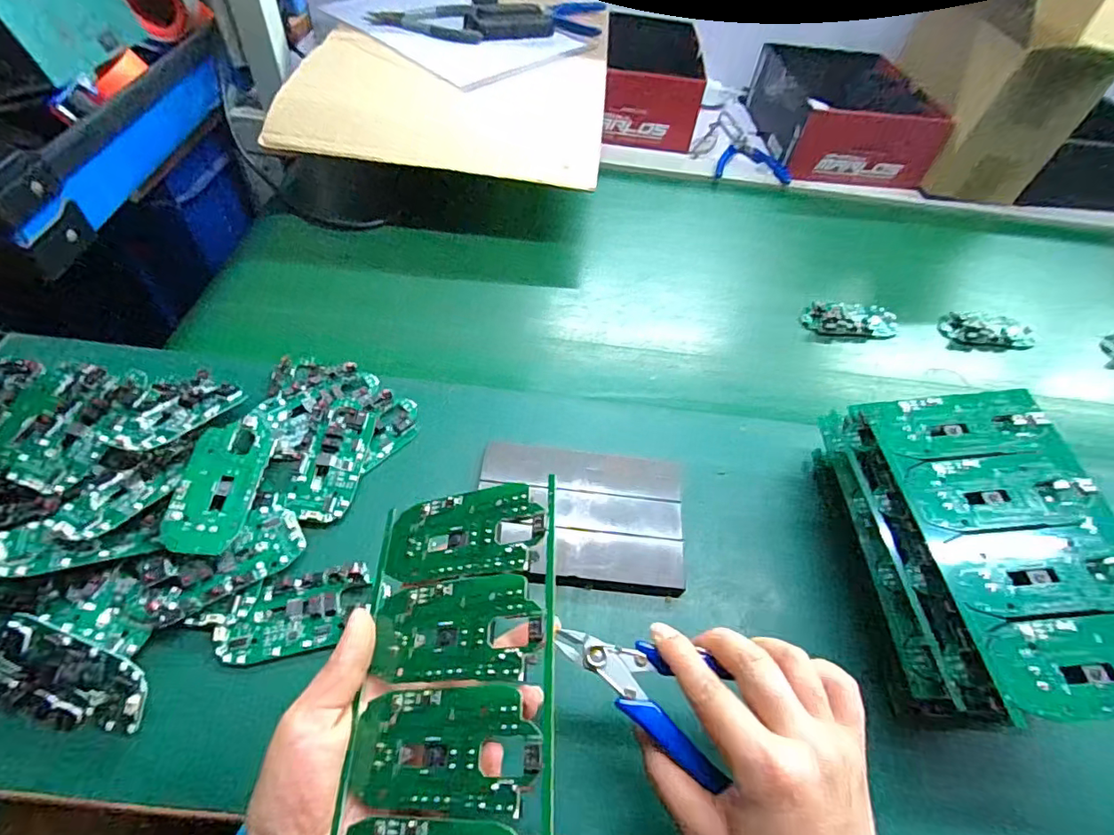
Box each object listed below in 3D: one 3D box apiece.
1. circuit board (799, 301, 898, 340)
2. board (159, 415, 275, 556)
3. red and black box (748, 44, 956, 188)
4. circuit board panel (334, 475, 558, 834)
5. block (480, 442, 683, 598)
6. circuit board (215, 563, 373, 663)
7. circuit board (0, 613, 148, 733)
[{"bbox_3d":[0.304,-0.101,0.572,0.098,0.014,0.045,3,53,-4],"label":"circuit board"},{"bbox_3d":[-0.225,0.043,0.369,0.046,0.006,0.098,12,53,-16],"label":"board"},{"bbox_3d":[0.402,-0.433,0.773,0.193,0.092,0.238,3,53,-3],"label":"red and black box"},{"bbox_3d":[-0.048,0.122,0.249,0.106,0.004,0.184,-15,54,22],"label":"circuit board panel"},{"bbox_3d":[0.018,0.070,0.402,0.147,0.015,0.108,6,53,-2],"label":"block"},{"bbox_3d":[-0.160,0.120,0.338,0.086,0.012,0.044,-9,55,-12],"label":"circuit board"},{"bbox_3d":[-0.270,0.145,0.302,0.090,0.009,0.046,19,90,4],"label":"circuit board"}]

